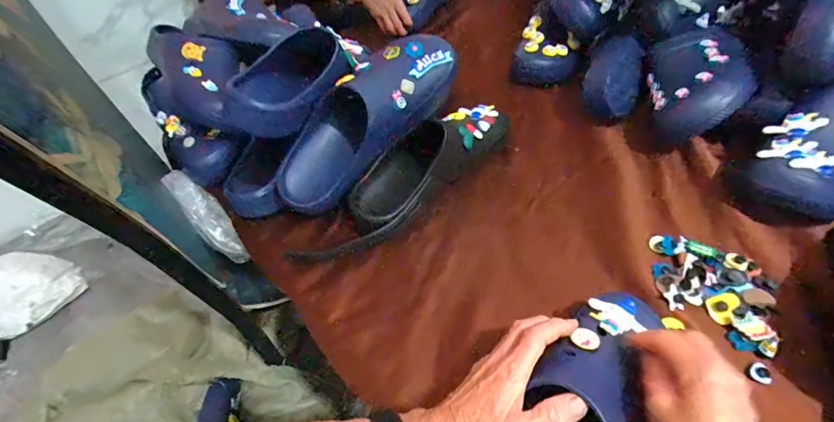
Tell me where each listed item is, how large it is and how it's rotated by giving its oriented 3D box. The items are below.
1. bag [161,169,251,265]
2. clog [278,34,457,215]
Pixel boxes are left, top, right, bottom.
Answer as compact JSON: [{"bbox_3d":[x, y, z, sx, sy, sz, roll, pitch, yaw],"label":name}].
[{"bbox_3d":[-0.323,0.010,0.618,0.050,0.043,0.176,-40,100,-26],"label":"bag"},{"bbox_3d":[-0.073,-0.124,0.540,0.301,0.088,0.094,-45,54,3],"label":"clog"}]

